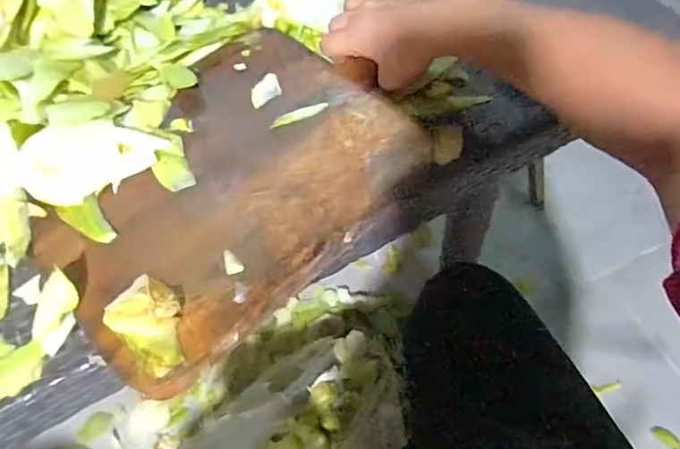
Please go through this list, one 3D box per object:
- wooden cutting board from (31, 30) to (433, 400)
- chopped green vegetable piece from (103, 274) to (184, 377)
[{"bbox_3d":[-0.090,-0.040,0.414,0.214,0.021,0.281,39,69,24],"label":"wooden cutting board"},{"bbox_3d":[-0.121,0.063,0.344,0.064,0.018,0.042,36,68,23],"label":"chopped green vegetable piece"}]

